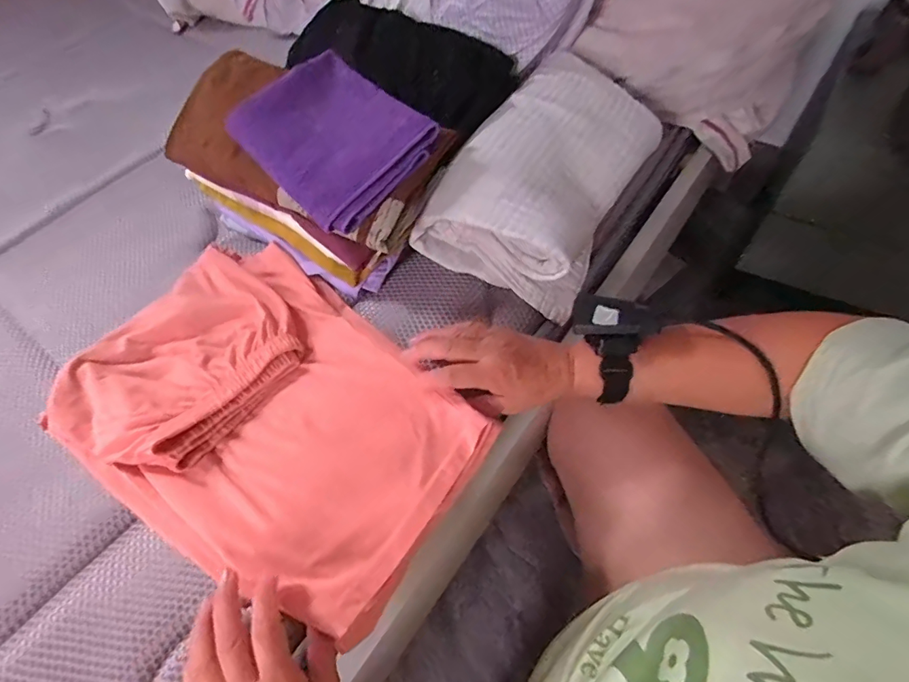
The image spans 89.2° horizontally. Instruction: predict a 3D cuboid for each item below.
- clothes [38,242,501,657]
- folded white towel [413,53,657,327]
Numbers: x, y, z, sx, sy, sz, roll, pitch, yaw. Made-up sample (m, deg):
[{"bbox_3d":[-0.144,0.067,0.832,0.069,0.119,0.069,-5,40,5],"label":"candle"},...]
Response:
[{"bbox_3d":[-0.168,0.062,0.426,0.361,0.042,0.249,30,65,19],"label":"clothes"},{"bbox_3d":[0.094,-0.181,0.514,0.184,0.115,0.247,25,63,20],"label":"folded white towel"}]

